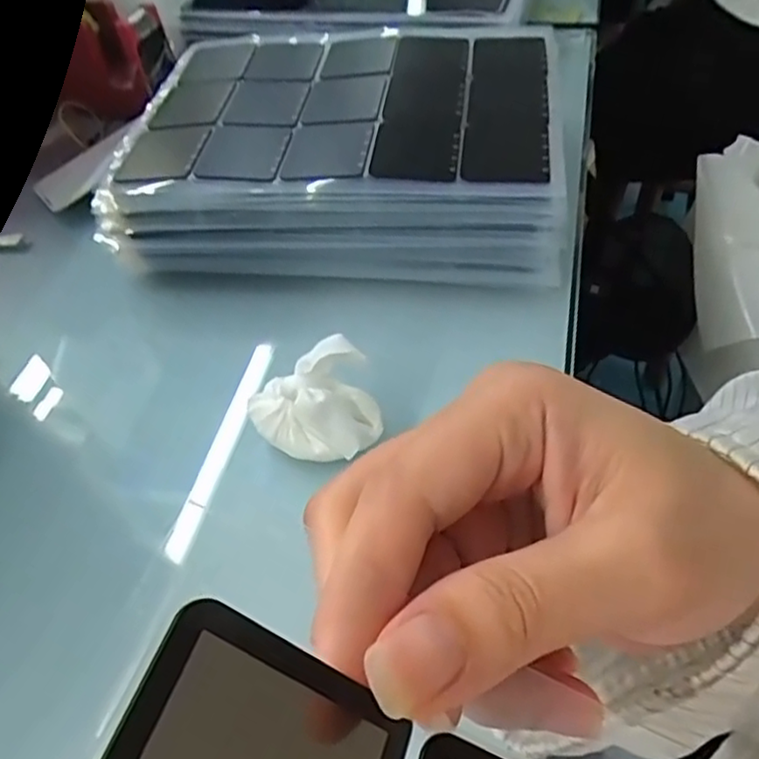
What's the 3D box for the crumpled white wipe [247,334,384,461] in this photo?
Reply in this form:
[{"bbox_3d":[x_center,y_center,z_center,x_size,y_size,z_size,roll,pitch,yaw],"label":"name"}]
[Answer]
[{"bbox_3d":[-0.032,0.012,0.325,0.058,0.043,0.042,-18,50,-9],"label":"crumpled white wipe"}]

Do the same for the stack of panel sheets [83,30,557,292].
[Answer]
[{"bbox_3d":[-0.023,-0.163,0.459,0.283,0.060,0.235,4,50,10],"label":"stack of panel sheets"}]

